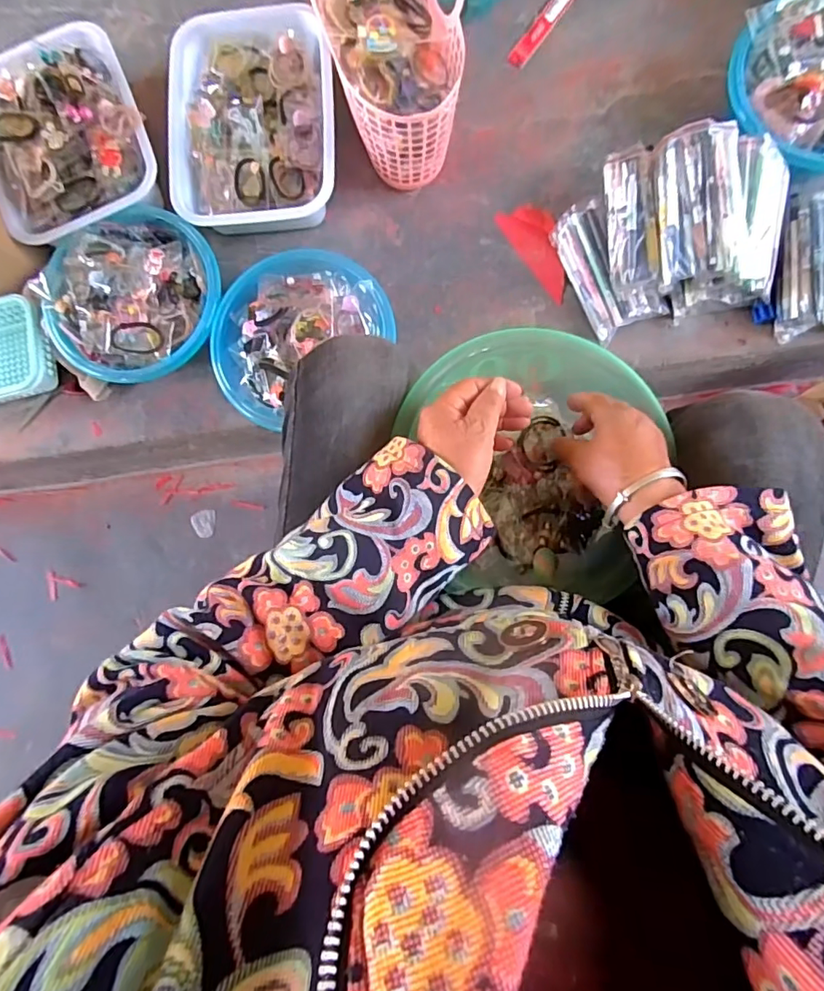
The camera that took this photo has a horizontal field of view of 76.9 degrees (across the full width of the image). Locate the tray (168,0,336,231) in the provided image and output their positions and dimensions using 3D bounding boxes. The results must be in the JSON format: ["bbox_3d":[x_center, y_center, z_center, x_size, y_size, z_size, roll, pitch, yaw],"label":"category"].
[{"bbox_3d":[-0.205,-0.492,0.685,0.215,0.085,0.280,-5,84,3],"label":"tray"}]

